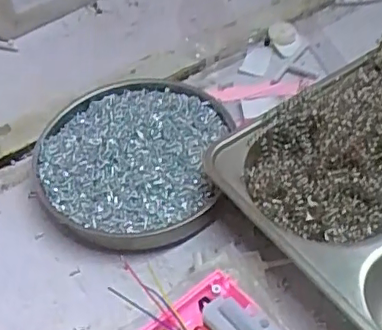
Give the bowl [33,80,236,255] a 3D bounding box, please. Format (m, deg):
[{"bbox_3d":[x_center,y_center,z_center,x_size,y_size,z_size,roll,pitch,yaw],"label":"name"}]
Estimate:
[{"bbox_3d":[-0.040,-0.002,0.391,0.121,0.031,0.126,-3,48,3],"label":"bowl"}]

